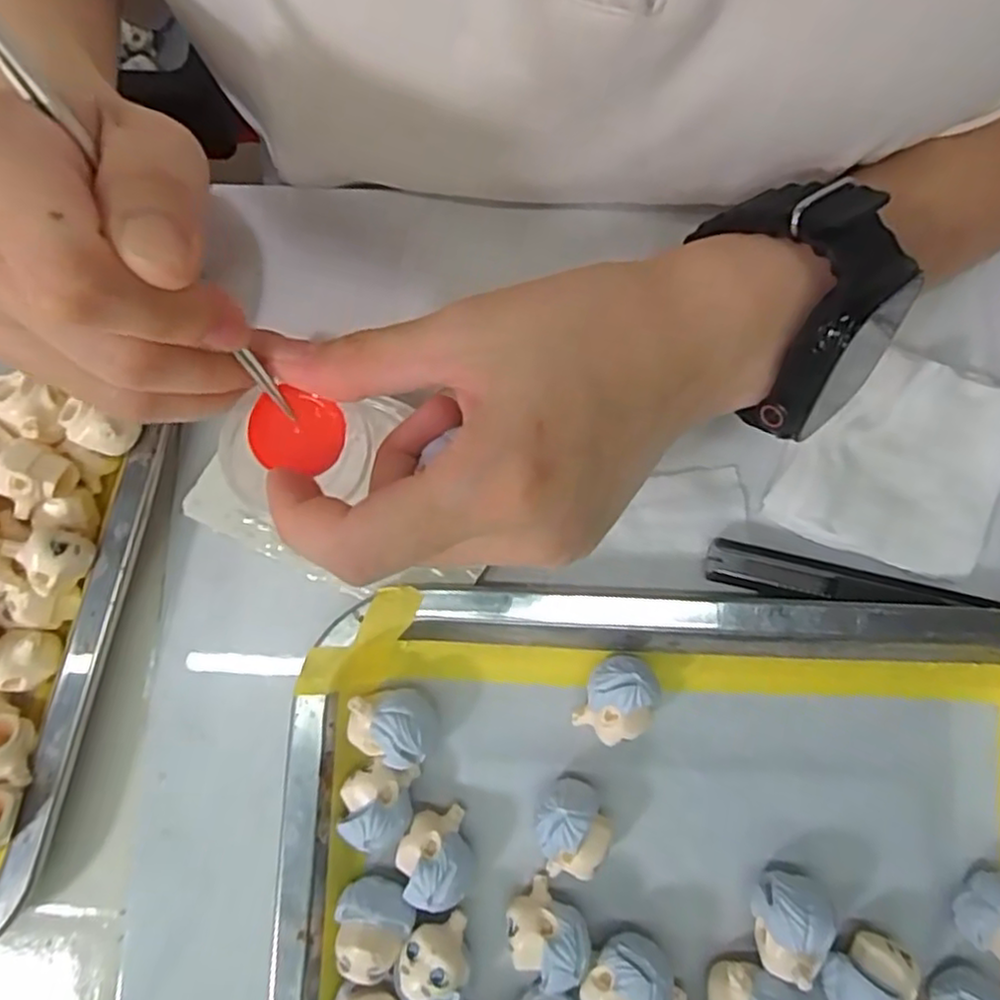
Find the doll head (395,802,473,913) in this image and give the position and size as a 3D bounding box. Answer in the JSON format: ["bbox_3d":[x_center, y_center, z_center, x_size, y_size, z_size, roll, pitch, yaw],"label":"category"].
[{"bbox_3d":[-0.021,0.114,0.219,0.022,0.021,0.026,-12,82,-2],"label":"doll head"}]

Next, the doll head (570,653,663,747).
[{"bbox_3d":[0.039,0.065,0.226,0.021,0.022,0.027,21,82,3],"label":"doll head"}]

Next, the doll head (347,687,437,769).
[{"bbox_3d":[-0.035,0.073,0.227,0.029,0.022,0.023,10,82,1],"label":"doll head"}]

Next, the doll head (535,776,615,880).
[{"bbox_3d":[0.023,0.103,0.219,0.022,0.025,0.029,-19,82,-3],"label":"doll head"}]

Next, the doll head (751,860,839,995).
[{"bbox_3d":[0.088,0.129,0.213,0.021,0.026,0.028,42,84,5],"label":"doll head"}]

